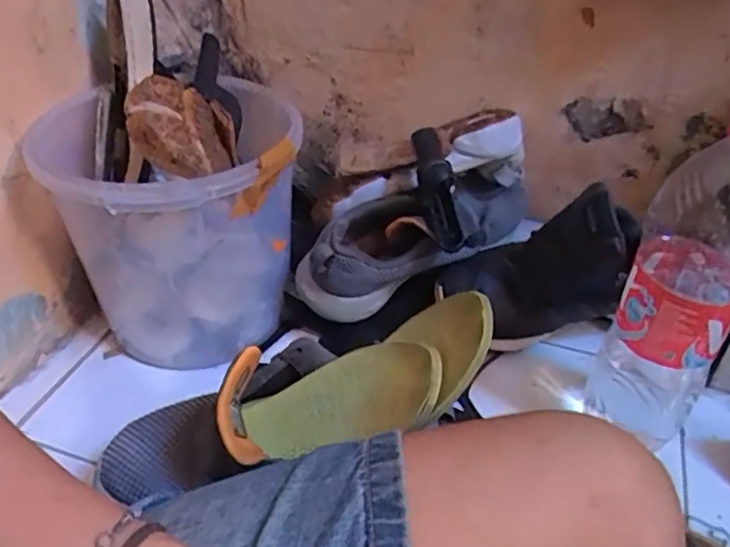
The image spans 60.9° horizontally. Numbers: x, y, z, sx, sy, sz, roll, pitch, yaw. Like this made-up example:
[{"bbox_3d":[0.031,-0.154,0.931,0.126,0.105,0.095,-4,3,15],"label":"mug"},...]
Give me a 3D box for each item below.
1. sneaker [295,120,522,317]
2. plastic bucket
[{"bbox_3d":[0.058,-0.054,0.664,0.284,0.137,0.141,-34,49,-15],"label":"sneaker"},{"bbox_3d":[-0.183,-0.044,0.644,0.223,0.236,0.215,0,39,0],"label":"plastic bucket"}]

